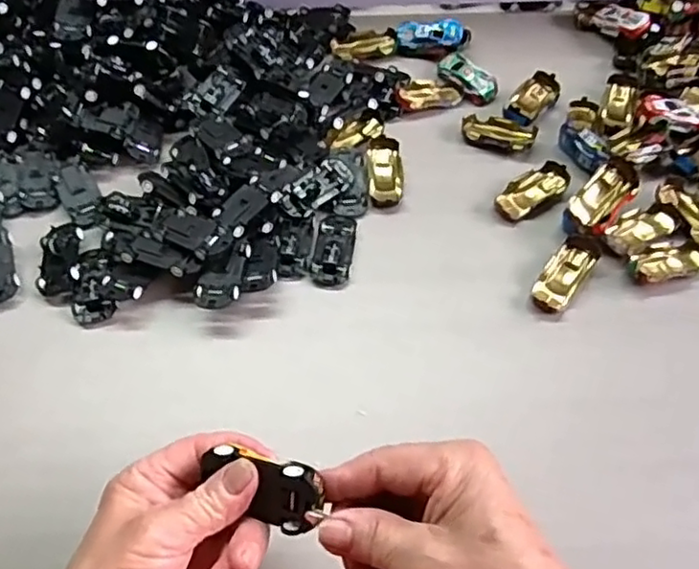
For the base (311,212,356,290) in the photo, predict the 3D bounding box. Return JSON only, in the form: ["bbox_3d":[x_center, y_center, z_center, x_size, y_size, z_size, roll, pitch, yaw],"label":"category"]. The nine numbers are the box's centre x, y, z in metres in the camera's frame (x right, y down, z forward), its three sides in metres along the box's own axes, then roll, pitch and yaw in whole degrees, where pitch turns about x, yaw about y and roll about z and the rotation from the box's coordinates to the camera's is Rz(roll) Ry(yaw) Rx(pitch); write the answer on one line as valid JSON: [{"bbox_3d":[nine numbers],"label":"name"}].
[{"bbox_3d":[-0.011,-0.029,0.497,0.030,0.009,0.068,6,57,5],"label":"base"}]

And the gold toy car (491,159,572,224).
[{"bbox_3d":[0.150,-0.076,0.537,0.064,0.016,0.035,-25,60,-15],"label":"gold toy car"}]

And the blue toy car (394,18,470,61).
[{"bbox_3d":[0.080,-0.236,0.626,0.070,0.021,0.026,1,57,1],"label":"blue toy car"}]

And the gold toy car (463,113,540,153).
[{"bbox_3d":[0.129,-0.133,0.567,0.063,0.014,0.028,20,60,13],"label":"gold toy car"}]

